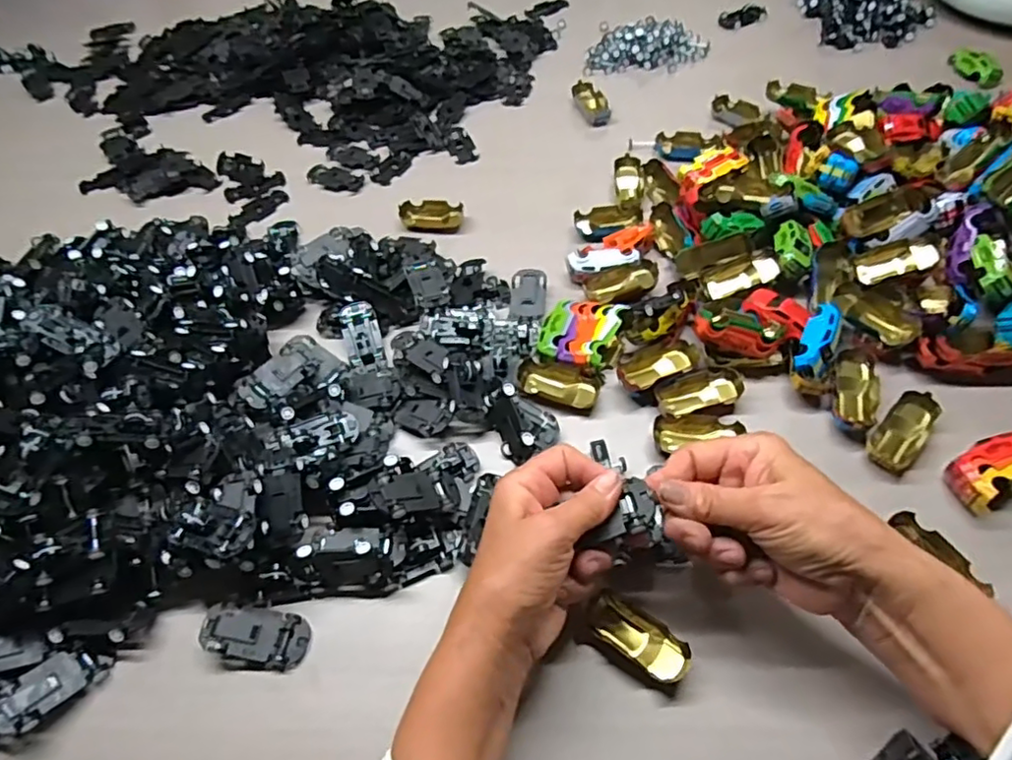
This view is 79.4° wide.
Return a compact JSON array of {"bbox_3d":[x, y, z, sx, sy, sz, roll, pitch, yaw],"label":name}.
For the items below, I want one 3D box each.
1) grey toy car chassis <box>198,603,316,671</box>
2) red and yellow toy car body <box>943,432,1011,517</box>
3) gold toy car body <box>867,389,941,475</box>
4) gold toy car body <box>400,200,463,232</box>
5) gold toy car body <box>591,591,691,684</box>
[{"bbox_3d":[-0.158,0.163,0.386,0.064,0.019,0.035,0,56,5],"label":"grey toy car chassis"},{"bbox_3d":[0.329,0.058,0.409,0.064,0.028,0.035,-28,58,-14],"label":"red and yellow toy car body"},{"bbox_3d":[0.285,0.036,0.437,0.028,0.015,0.067,33,65,24],"label":"gold toy car body"},{"bbox_3d":[-0.073,-0.165,0.607,0.061,0.017,0.033,0,56,5],"label":"gold toy car body"},{"bbox_3d":[0.081,0.157,0.371,0.061,0.016,0.025,31,64,23],"label":"gold toy car body"}]

